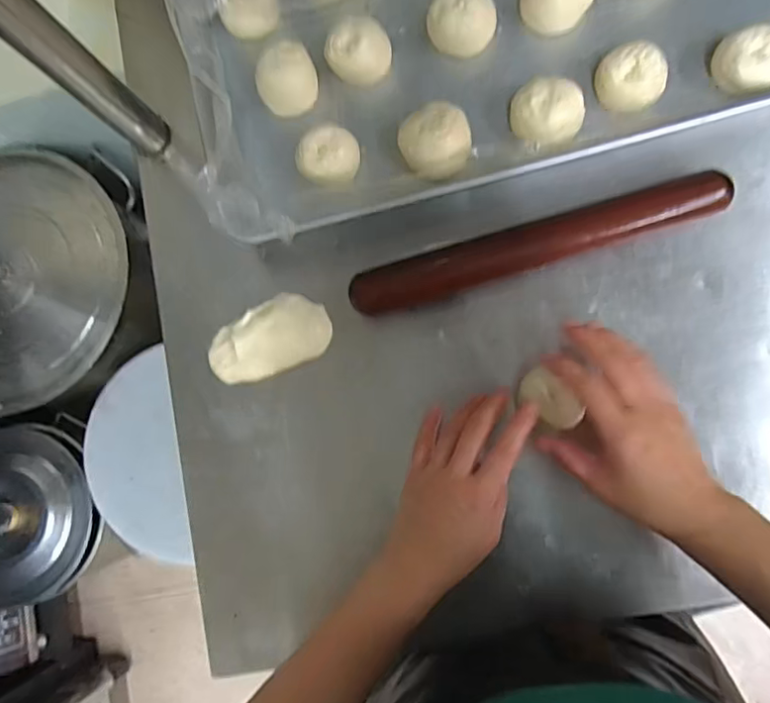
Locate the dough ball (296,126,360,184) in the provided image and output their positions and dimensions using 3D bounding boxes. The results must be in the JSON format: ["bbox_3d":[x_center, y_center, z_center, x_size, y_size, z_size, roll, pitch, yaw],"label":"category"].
[{"bbox_3d":[-0.051,-0.175,0.514,0.052,0.032,0.049,-1,84,7],"label":"dough ball"}]

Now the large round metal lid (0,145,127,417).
[{"bbox_3d":[-0.675,-0.132,1.002,0.442,0.075,0.462,-20,82,4],"label":"large round metal lid"}]

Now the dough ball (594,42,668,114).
[{"bbox_3d":[0.214,-0.237,0.491,0.059,0.036,0.054,32,89,9],"label":"dough ball"}]

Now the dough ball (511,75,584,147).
[{"bbox_3d":[0.143,-0.212,0.498,0.060,0.032,0.059,-1,84,7],"label":"dough ball"}]

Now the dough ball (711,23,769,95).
[{"bbox_3d":[0.312,-0.244,0.480,0.055,0.035,0.050,-6,83,6],"label":"dough ball"}]

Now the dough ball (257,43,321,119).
[{"bbox_3d":[-0.092,-0.255,0.531,0.055,0.032,0.053,-1,84,7],"label":"dough ball"}]

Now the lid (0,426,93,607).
[{"bbox_3d":[-0.692,0.302,1.038,0.295,0.043,0.312,-1,84,7],"label":"lid"}]

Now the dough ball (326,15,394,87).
[{"bbox_3d":[-0.024,-0.279,0.526,0.058,0.033,0.051,-15,82,5],"label":"dough ball"}]

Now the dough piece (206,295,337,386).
[{"bbox_3d":[-0.107,-0.011,0.518,0.113,0.026,0.063,-26,82,4],"label":"dough piece"}]

